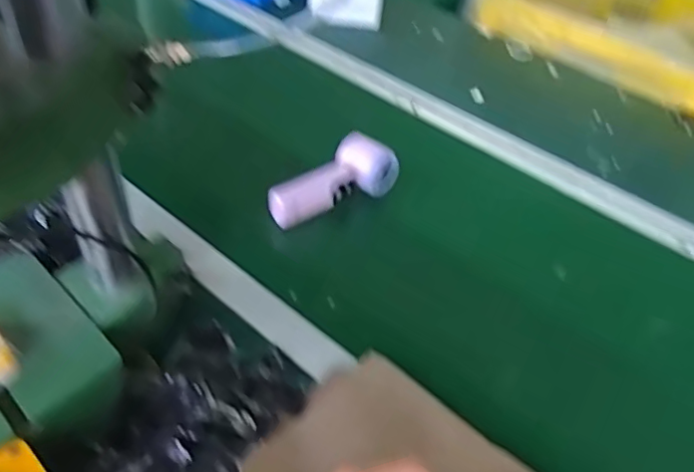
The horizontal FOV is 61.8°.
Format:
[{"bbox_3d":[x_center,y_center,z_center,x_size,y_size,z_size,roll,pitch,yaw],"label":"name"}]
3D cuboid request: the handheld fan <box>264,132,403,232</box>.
[{"bbox_3d":[-0.013,-0.067,0.684,0.170,0.063,0.049,-27,53,-29],"label":"handheld fan"}]

